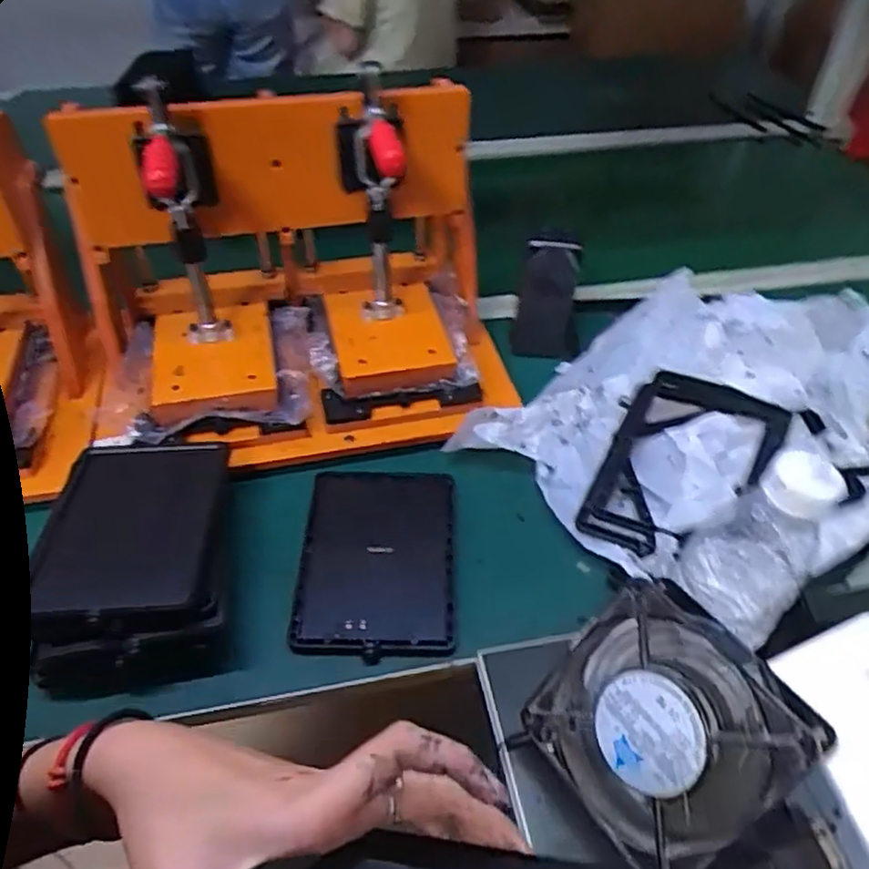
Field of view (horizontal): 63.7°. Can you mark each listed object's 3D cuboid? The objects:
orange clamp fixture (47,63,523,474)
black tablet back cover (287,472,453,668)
[{"bbox_3d":[-0.127,-0.149,0.608,0.338,0.239,0.239,-3,44,-4],"label":"orange clamp fixture"},{"bbox_3d":[-0.043,0.092,0.541,0.114,0.012,0.165,1,44,0],"label":"black tablet back cover"}]

